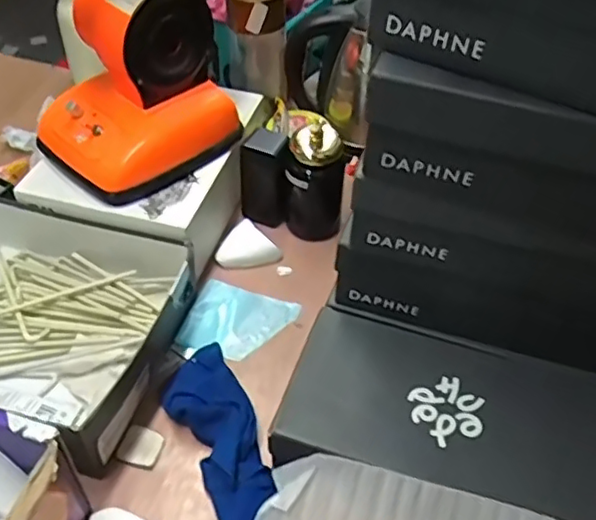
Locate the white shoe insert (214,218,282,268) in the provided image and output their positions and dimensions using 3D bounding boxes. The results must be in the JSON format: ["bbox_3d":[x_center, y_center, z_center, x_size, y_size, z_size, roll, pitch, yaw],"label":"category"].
[{"bbox_3d":[-0.066,-0.019,0.834,0.084,0.041,0.055,-1,47,-4],"label":"white shoe insert"}]

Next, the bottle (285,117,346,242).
[{"bbox_3d":[0.024,-0.105,0.812,0.071,0.161,0.058,8,47,4],"label":"bottle"}]

